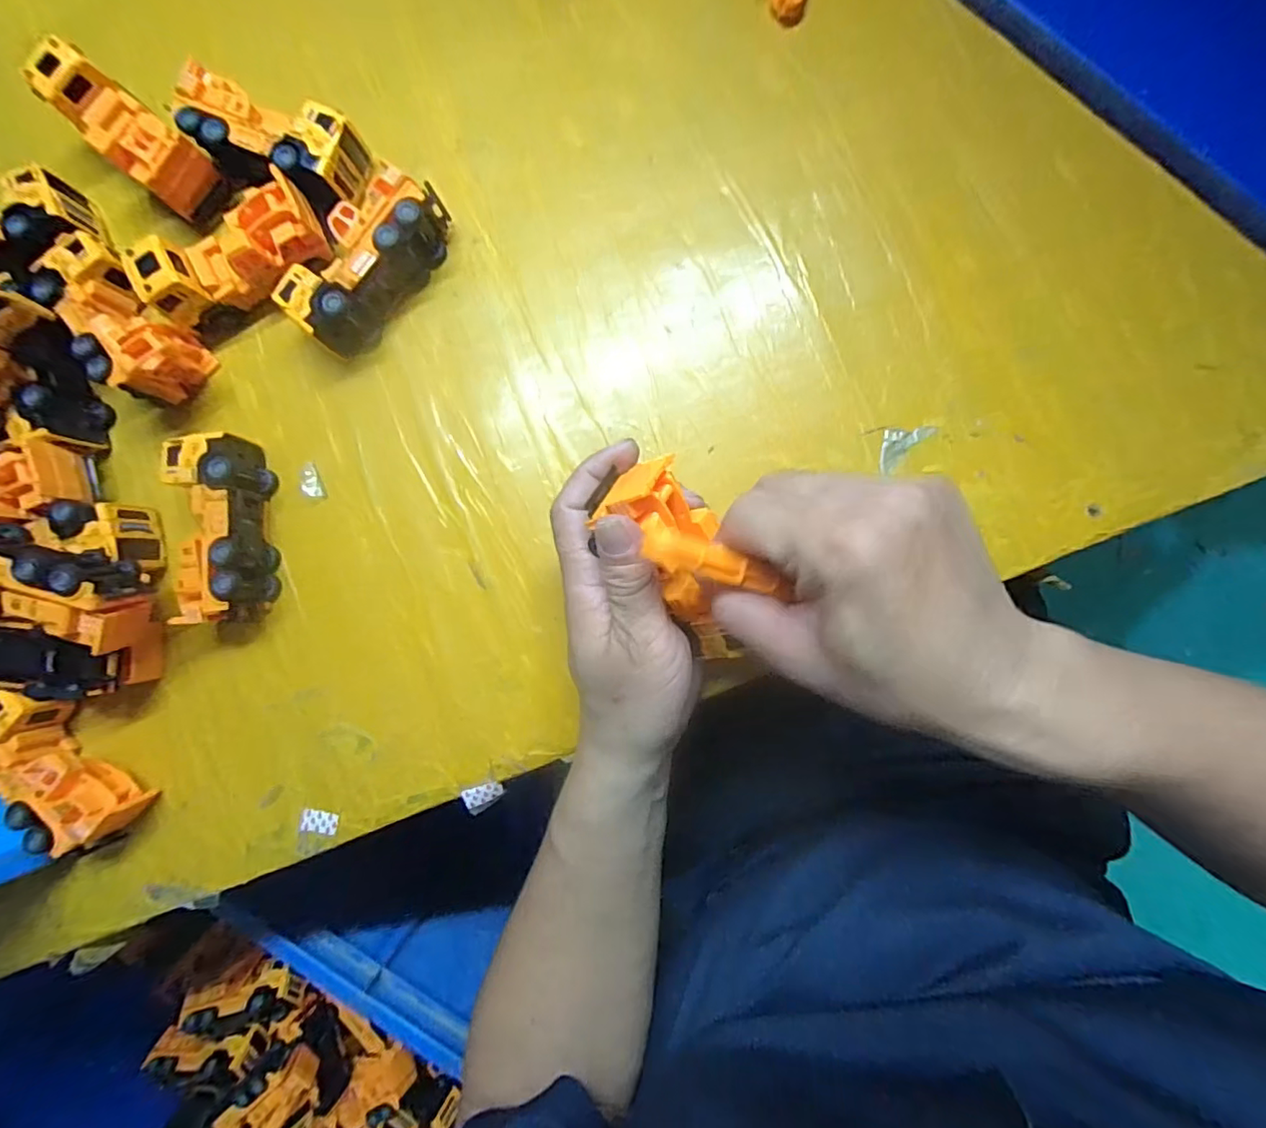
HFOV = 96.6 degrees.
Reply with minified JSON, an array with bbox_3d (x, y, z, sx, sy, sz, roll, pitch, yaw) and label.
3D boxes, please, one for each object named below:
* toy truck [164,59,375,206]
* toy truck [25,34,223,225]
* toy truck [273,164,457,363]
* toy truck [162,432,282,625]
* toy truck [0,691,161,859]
[{"bbox_3d":[-0.205,-0.244,0.326,0.103,0.034,0.041,23,89,5],"label":"toy truck"},{"bbox_3d":[-0.289,-0.247,0.332,0.103,0.054,0.036,39,90,5],"label":"toy truck"},{"bbox_3d":[-0.148,-0.171,0.319,0.042,0.037,0.101,41,90,5],"label":"toy truck"},{"bbox_3d":[-0.230,-0.019,0.316,0.036,0.037,0.101,-4,87,4],"label":"toy truck"},{"bbox_3d":[-0.323,0.114,0.315,0.045,0.040,0.098,-42,85,1],"label":"toy truck"}]

